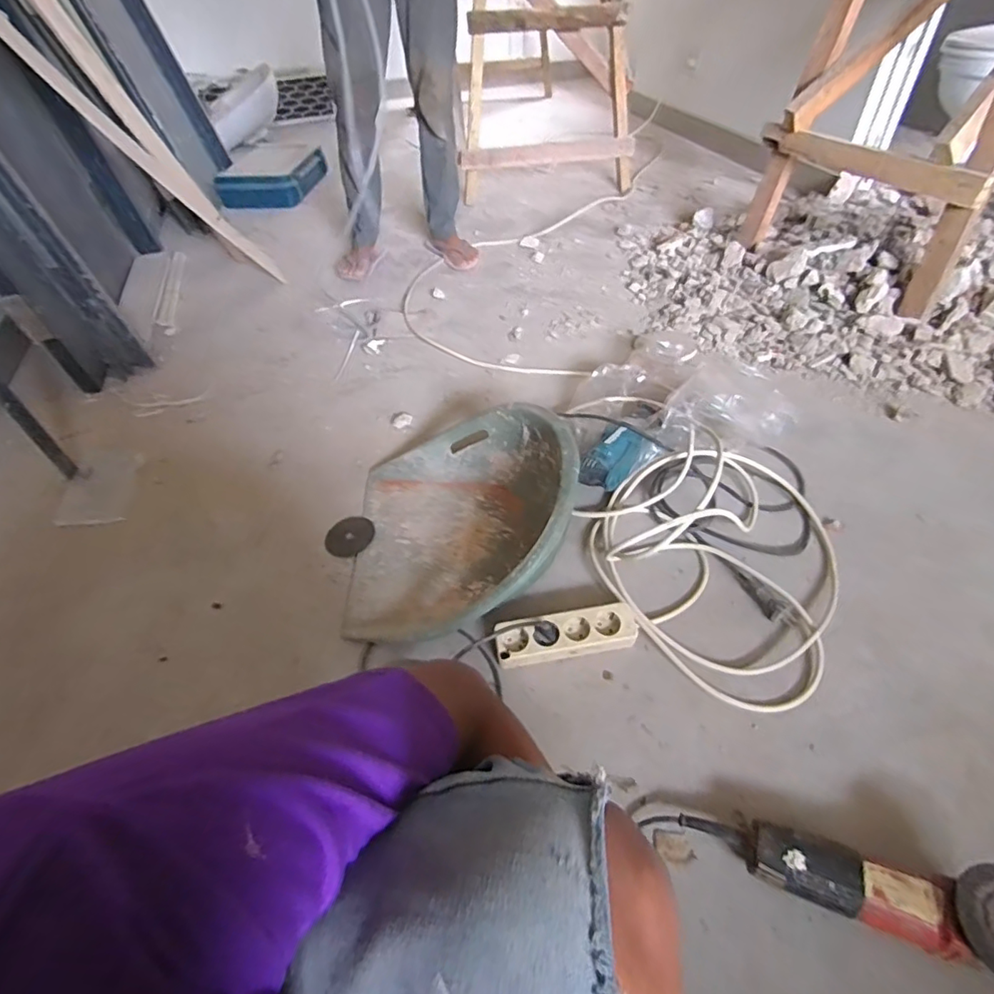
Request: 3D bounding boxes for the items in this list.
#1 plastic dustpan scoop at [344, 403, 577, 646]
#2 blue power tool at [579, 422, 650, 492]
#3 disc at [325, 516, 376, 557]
[{"bbox_3d":[-0.063,0.014,0.884,0.354,0.185,0.416,-4,48,1],"label":"plastic dustpan scoop"},{"bbox_3d":[0.214,-0.062,0.997,0.087,0.066,0.140,23,52,23],"label":"blue power tool"},{"bbox_3d":[-0.260,0.070,0.973,0.081,0.005,0.086,-2,48,3],"label":"disc"}]

